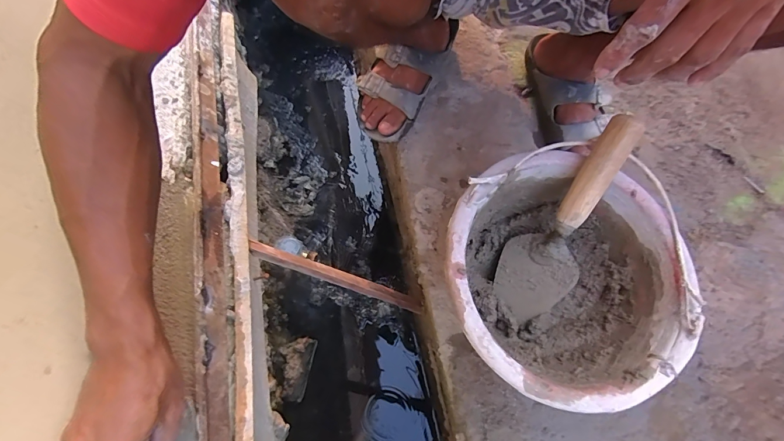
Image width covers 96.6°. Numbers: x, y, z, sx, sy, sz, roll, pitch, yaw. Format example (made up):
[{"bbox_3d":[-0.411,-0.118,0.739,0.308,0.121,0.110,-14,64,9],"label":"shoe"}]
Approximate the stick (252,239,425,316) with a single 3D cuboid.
[{"bbox_3d":[-0.078,0.094,0.560,0.303,0.017,0.023,25,70,-26],"label":"stick"}]

